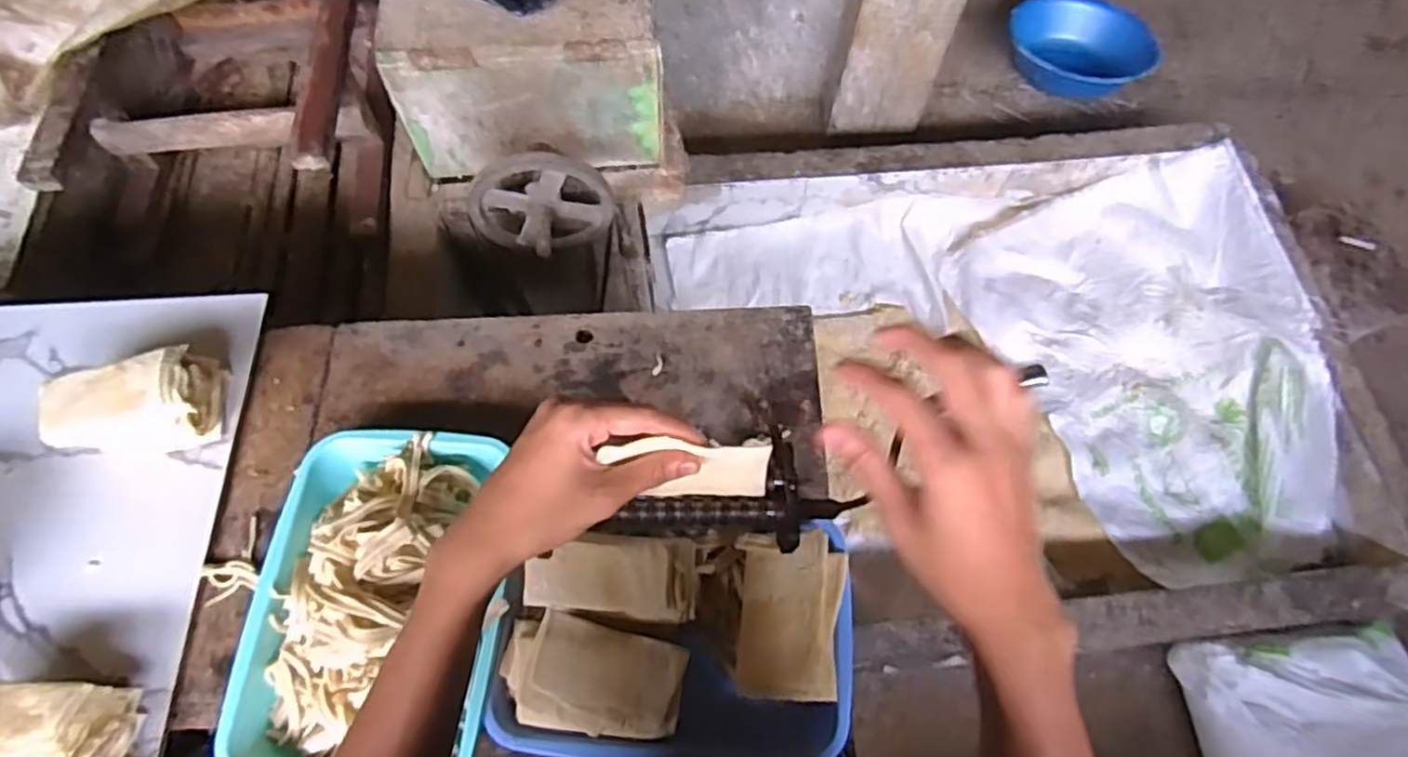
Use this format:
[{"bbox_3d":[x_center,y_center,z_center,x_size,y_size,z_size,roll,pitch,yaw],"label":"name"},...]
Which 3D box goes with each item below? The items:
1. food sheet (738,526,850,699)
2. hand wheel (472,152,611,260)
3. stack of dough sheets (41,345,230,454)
[{"bbox_3d":[0.077,0.205,0.634,0.092,0.014,0.136,3,66,-1],"label":"food sheet"},{"bbox_3d":[-0.226,-0.216,1.024,0.193,0.198,0.084,1,64,-8],"label":"hand wheel"},{"bbox_3d":[-0.544,0.024,0.701,0.143,0.081,0.078,-9,67,-7],"label":"stack of dough sheets"}]

